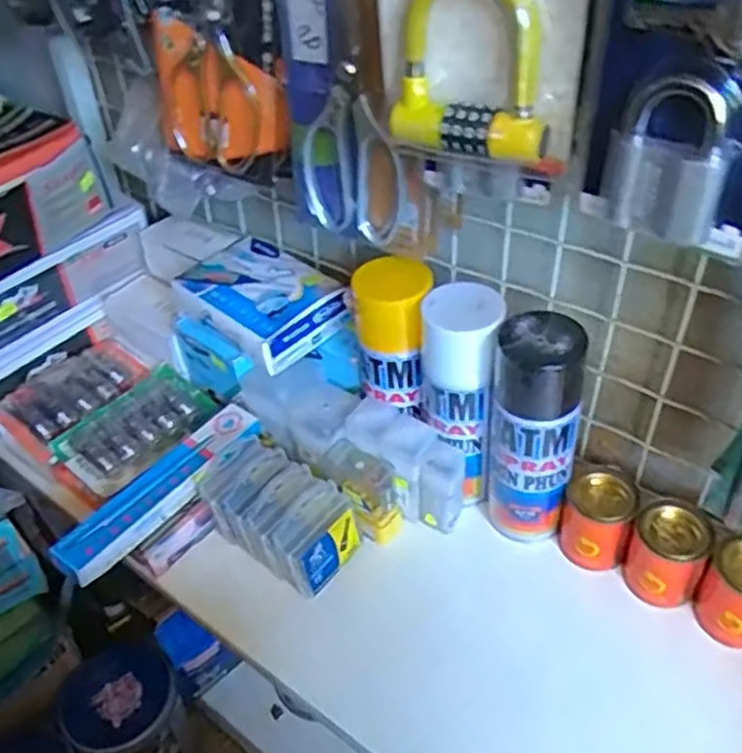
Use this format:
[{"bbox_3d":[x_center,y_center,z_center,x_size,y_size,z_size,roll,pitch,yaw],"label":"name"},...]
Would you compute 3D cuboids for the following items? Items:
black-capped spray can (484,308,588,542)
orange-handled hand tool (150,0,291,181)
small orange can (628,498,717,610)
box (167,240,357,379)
[{"bbox_3d":[0.126,0.049,0.571,0.061,0.204,0.053,8,40,12],"label":"black-capped spray can"},{"bbox_3d":[-0.130,-0.268,0.583,0.128,0.204,0.021,15,36,23],"label":"orange-handled hand tool"},{"bbox_3d":[0.229,0.136,0.563,0.051,0.065,0.052,-1,39,1],"label":"small orange can"},{"bbox_3d":[-0.105,-0.074,0.689,0.099,0.042,0.150,-32,47,-32],"label":"box"}]

